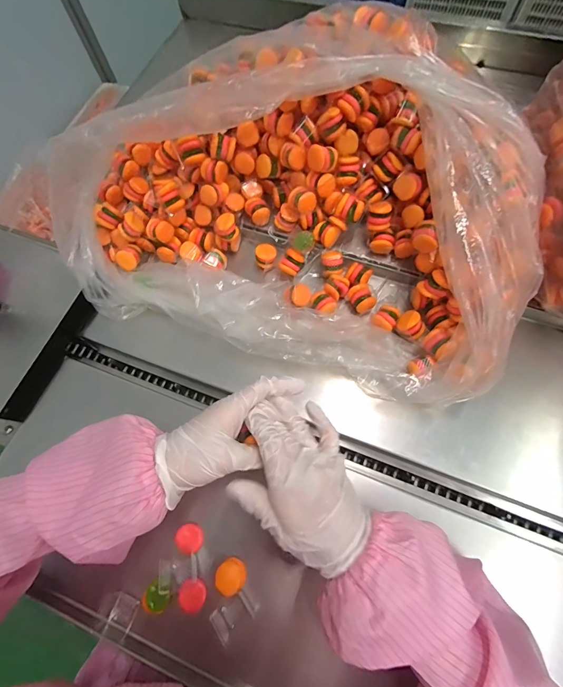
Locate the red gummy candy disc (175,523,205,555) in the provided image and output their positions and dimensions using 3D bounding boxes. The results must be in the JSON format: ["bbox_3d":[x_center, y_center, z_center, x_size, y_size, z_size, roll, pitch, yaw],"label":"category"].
[{"bbox_3d":[-0.099,0.210,0.354,0.029,0.008,0.027,27,72,12],"label":"red gummy candy disc"}]

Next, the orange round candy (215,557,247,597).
[{"bbox_3d":[-0.052,0.241,0.340,0.030,0.014,0.030,-1,68,2],"label":"orange round candy"}]

